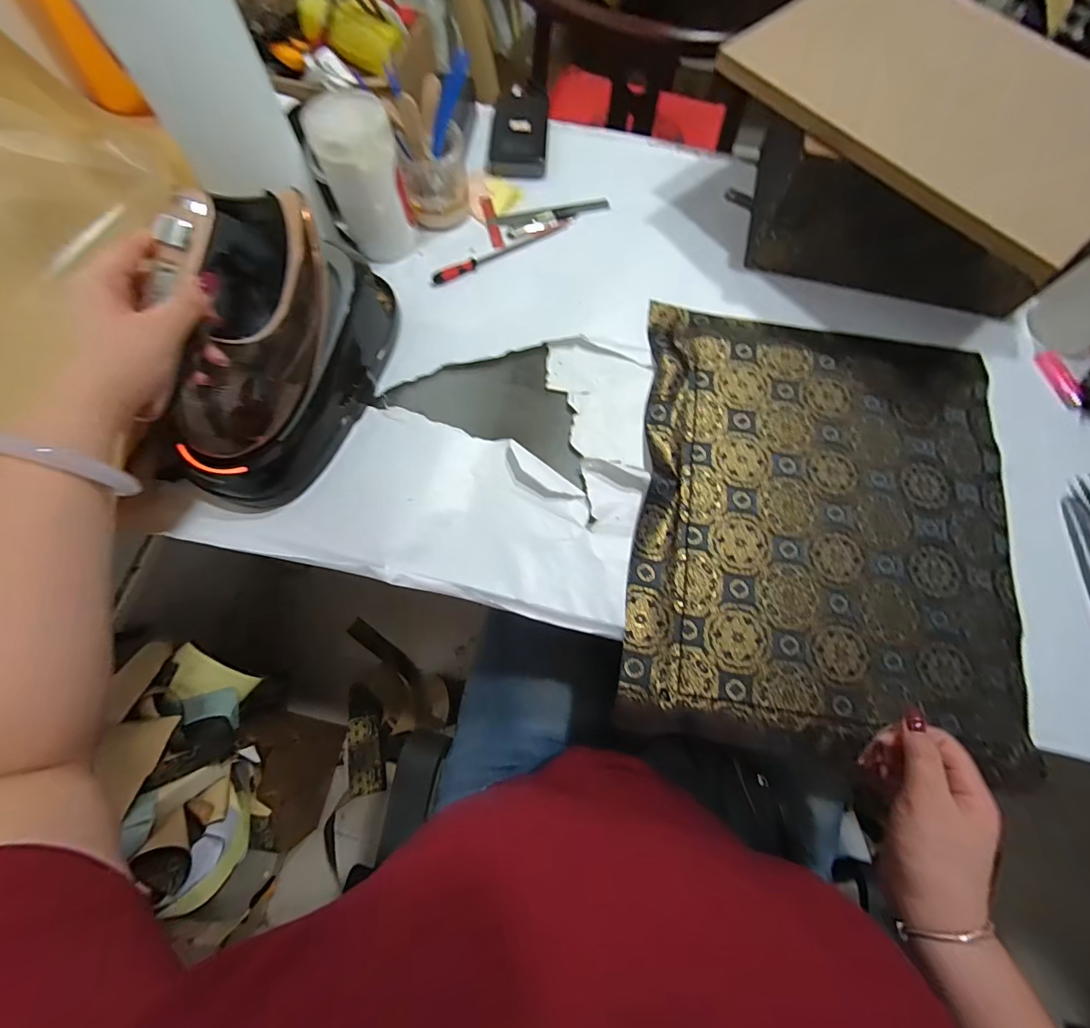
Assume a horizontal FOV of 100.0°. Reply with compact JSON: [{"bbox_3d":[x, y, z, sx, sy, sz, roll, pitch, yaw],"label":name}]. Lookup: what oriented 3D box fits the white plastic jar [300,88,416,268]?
[{"bbox_3d":[-0.204,-0.383,0.530,0.084,0.143,0.093,-15,72,-5],"label":"white plastic jar"}]

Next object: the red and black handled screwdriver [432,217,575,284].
[{"bbox_3d":[-0.051,-0.346,0.589,0.206,0.019,0.016,-32,74,-7],"label":"red and black handled screwdriver"}]

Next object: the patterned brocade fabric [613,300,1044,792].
[{"bbox_3d":[0.290,-0.002,0.487,0.380,0.017,0.477,8,73,5],"label":"patterned brocade fabric"}]

